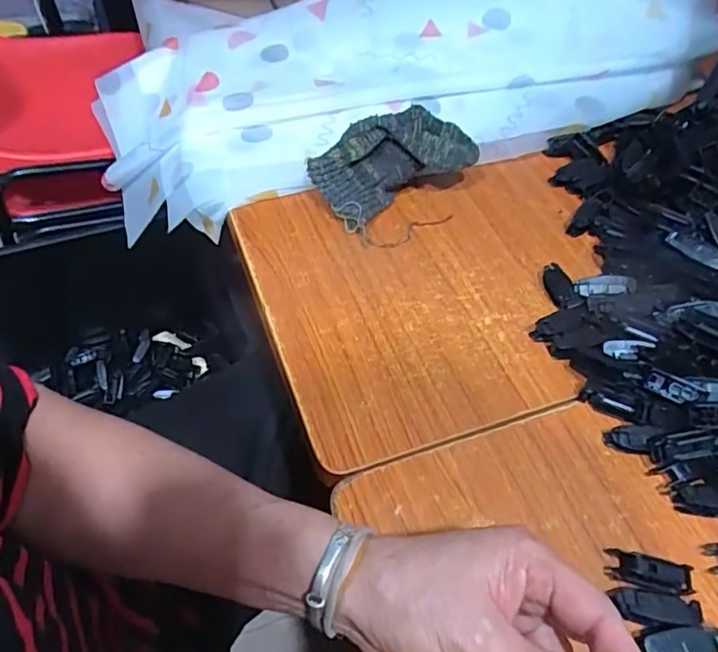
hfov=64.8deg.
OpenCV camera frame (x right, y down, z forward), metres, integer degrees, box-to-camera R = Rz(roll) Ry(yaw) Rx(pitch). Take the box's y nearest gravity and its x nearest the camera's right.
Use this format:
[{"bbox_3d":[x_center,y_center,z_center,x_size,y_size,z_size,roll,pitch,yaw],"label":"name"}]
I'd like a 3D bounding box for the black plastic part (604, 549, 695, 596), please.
[{"bbox_3d":[0.178,0.153,0.348,0.049,0.016,0.020,14,54,6],"label":"black plastic part"}]

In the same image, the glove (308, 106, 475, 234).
[{"bbox_3d":[0.033,-0.150,0.518,0.143,0.075,0.069,-27,60,-21],"label":"glove"}]

